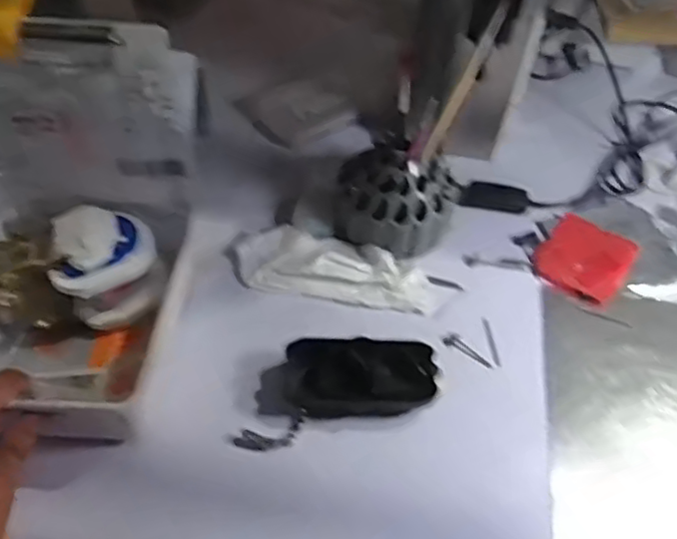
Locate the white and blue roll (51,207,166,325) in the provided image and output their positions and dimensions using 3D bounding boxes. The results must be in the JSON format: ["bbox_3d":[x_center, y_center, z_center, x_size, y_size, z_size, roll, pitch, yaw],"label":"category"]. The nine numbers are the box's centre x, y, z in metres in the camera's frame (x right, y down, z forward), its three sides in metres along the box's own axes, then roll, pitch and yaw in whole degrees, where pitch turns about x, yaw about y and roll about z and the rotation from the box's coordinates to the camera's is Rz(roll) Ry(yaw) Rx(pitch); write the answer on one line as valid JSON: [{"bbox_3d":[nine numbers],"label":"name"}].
[{"bbox_3d":[-0.169,-0.002,0.470,0.075,0.080,0.062,-18,57,-16],"label":"white and blue roll"}]

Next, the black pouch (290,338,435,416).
[{"bbox_3d":[0.017,0.079,0.465,0.101,0.031,0.051,0,55,-3],"label":"black pouch"}]

